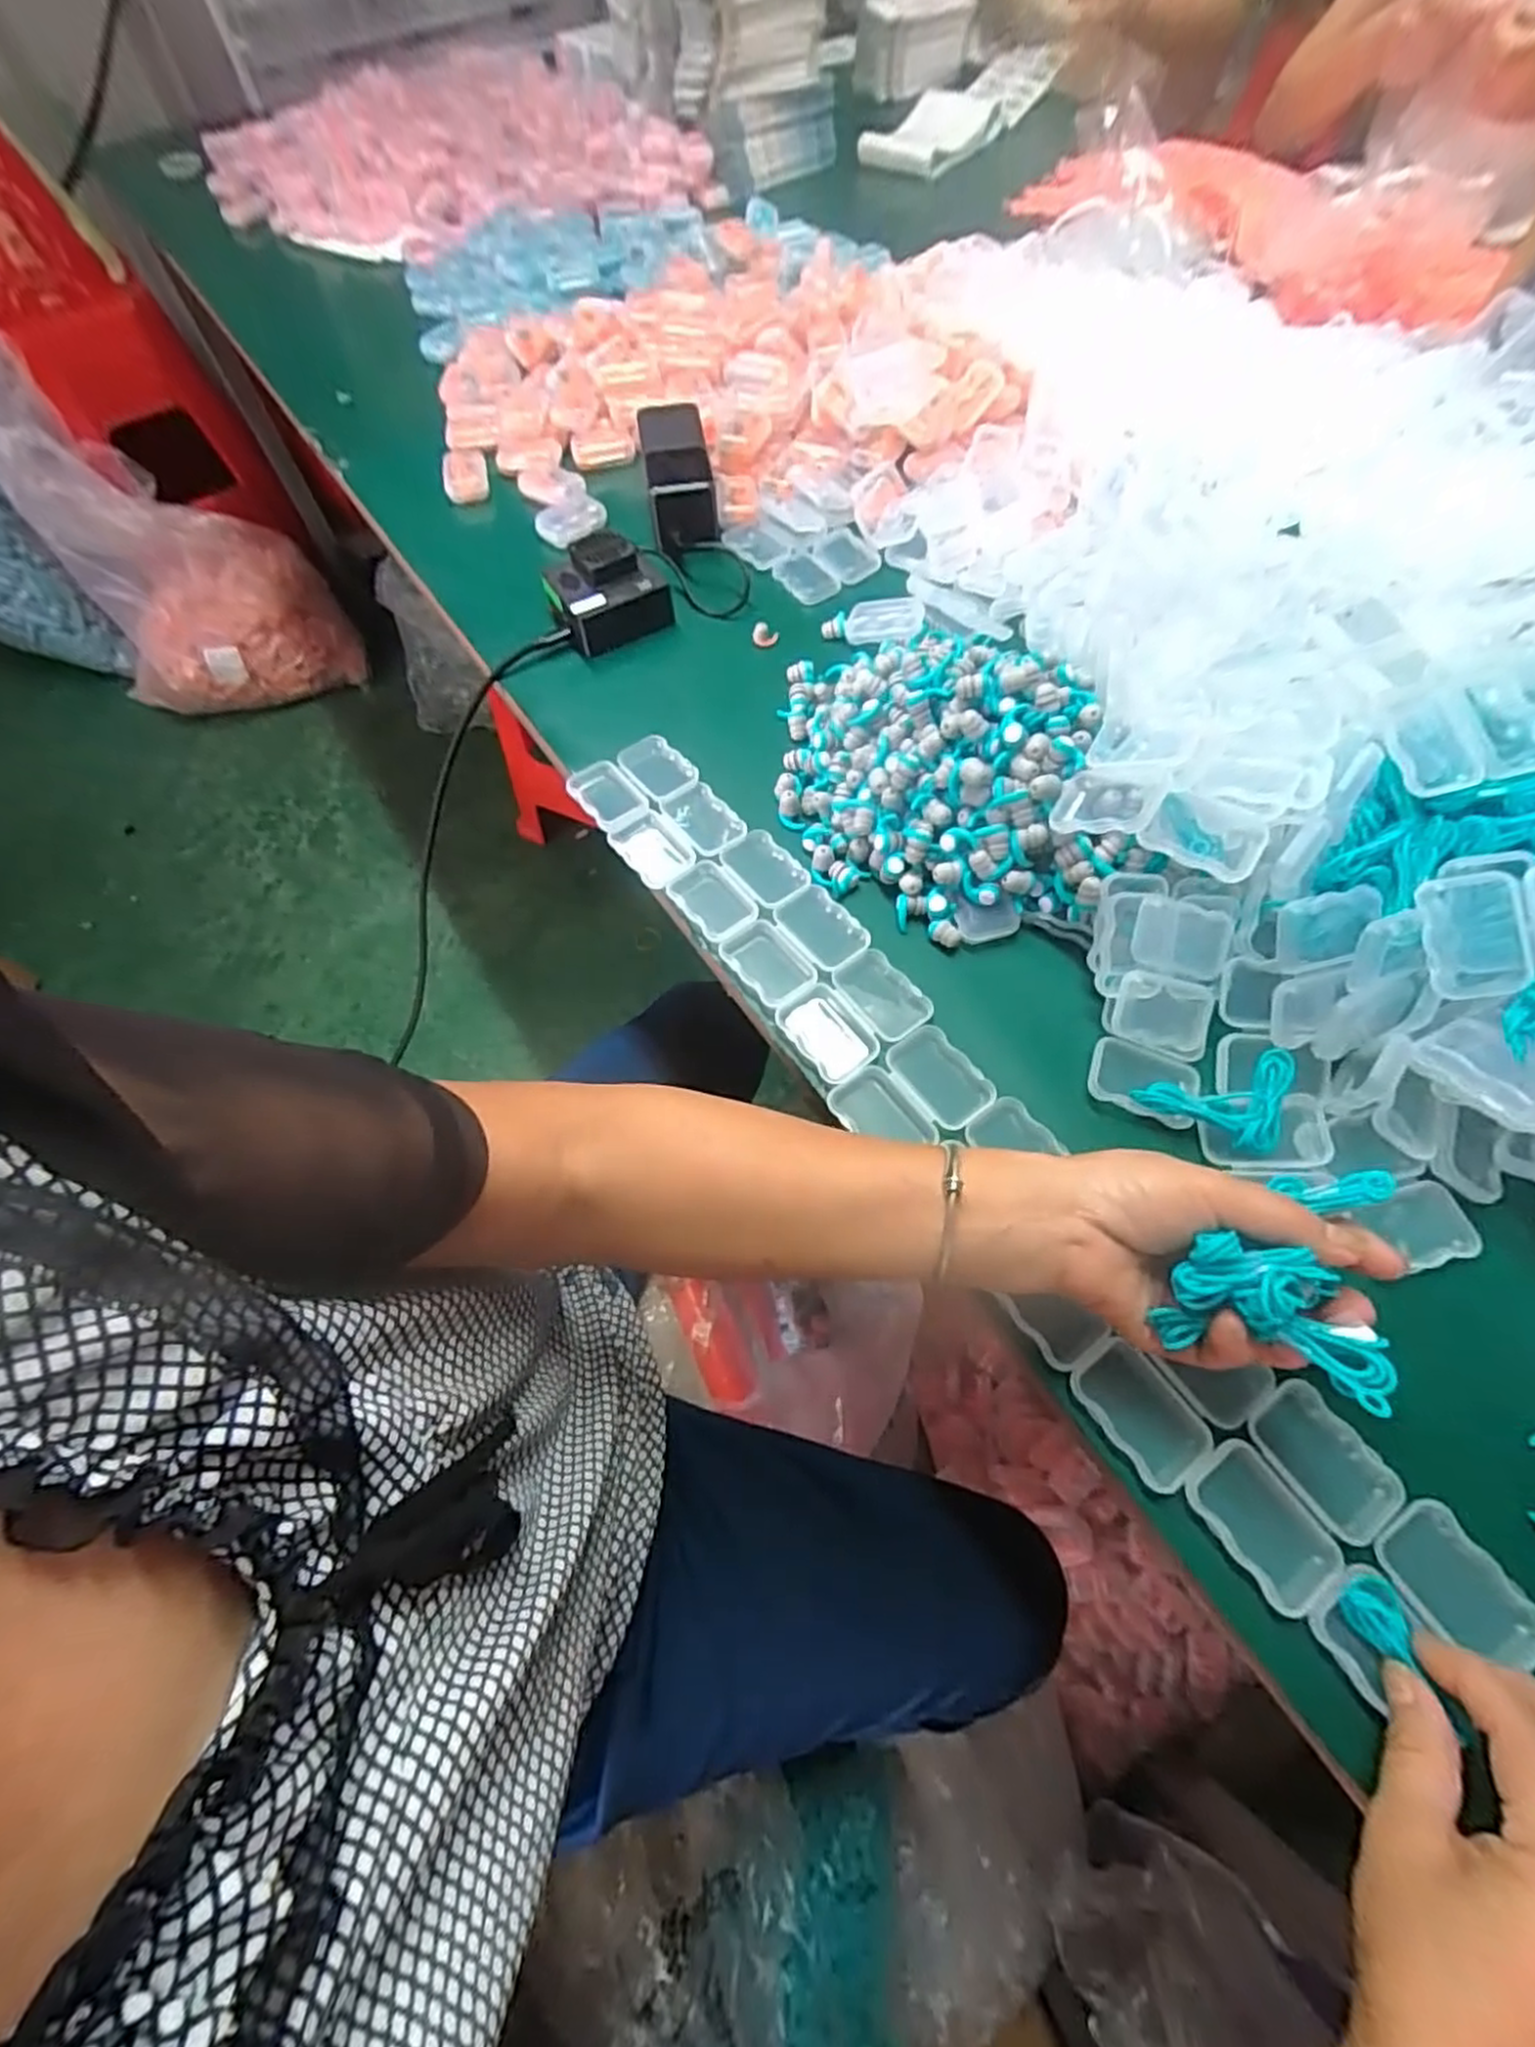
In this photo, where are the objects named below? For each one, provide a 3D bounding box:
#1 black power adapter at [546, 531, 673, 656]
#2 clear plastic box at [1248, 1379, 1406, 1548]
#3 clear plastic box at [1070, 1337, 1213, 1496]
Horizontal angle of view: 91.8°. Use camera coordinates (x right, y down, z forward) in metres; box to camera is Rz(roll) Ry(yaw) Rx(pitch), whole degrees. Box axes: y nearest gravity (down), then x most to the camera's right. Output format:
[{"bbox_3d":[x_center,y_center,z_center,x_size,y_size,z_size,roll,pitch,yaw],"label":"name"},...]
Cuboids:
[{"bbox_3d":[-0.120,-0.325,0.561,0.087,0.048,0.071,-19,65,-8],"label":"black power adapter"},{"bbox_3d":[0.236,0.185,0.316,0.038,0.010,0.054,-33,67,-14],"label":"clear plastic box"},{"bbox_3d":[0.162,0.168,0.323,0.036,0.015,0.053,-33,67,-14],"label":"clear plastic box"}]

